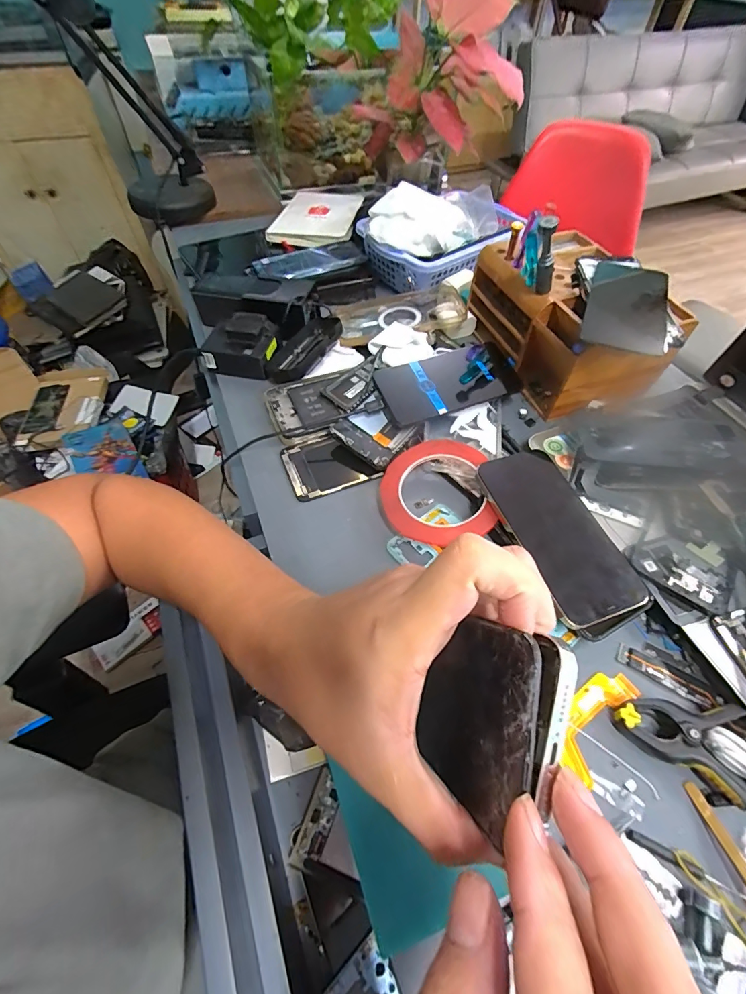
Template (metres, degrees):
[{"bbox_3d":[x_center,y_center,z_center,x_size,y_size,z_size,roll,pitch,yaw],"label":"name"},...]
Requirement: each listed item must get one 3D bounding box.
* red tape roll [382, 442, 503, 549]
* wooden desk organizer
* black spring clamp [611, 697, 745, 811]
[{"bbox_3d":[0.059,-0.005,0.391,0.099,0.012,0.105,-4,69,9],"label":"red tape roll"},{"bbox_3d":[0.224,-0.205,0.490,0.142,0.102,0.216,-14,57,-11],"label":"wooden desk organizer"},{"bbox_3d":[0.211,0.170,0.278,0.077,0.022,0.059,4,55,2],"label":"black spring clamp"}]

